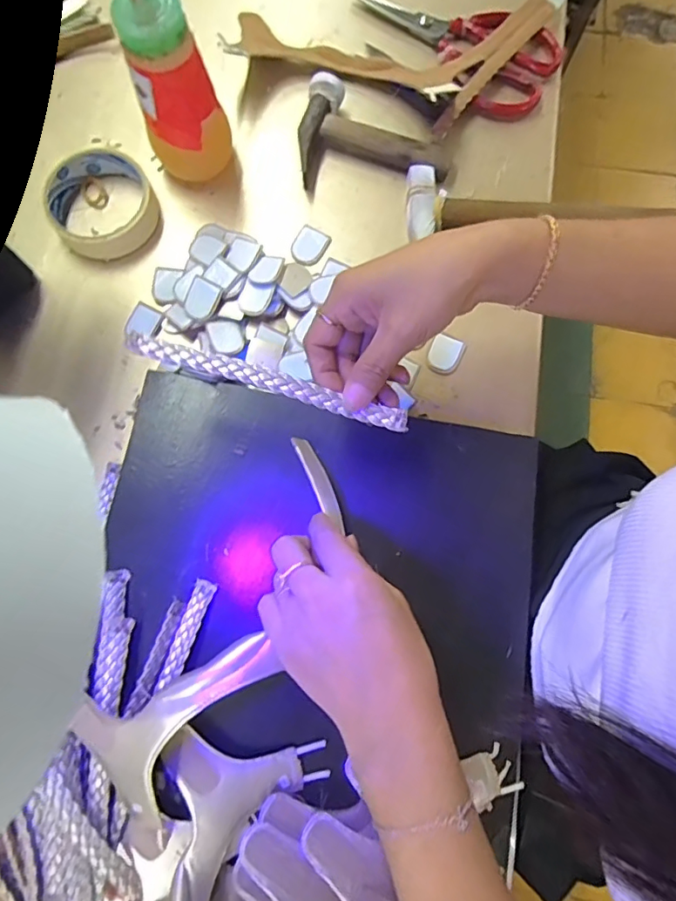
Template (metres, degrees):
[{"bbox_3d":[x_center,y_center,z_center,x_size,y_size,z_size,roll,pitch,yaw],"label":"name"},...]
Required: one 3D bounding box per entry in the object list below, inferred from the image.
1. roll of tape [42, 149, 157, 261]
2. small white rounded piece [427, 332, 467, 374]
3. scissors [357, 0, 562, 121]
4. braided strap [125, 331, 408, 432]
[{"bbox_3d":[-0.191,-0.203,0.426,0.098,0.023,0.085,27,80,5],"label":"roll of tape"},{"bbox_3d":[0.087,-0.078,0.419,0.026,0.005,0.030,23,80,4],"label":"small white rounded piece"},{"bbox_3d":[0.100,-0.368,0.467,0.192,0.012,0.095,29,80,5],"label":"scissors"},{"bbox_3d":[-0.038,-0.041,0.309,0.170,0.005,0.013,16,79,-10],"label":"braided strap"}]

